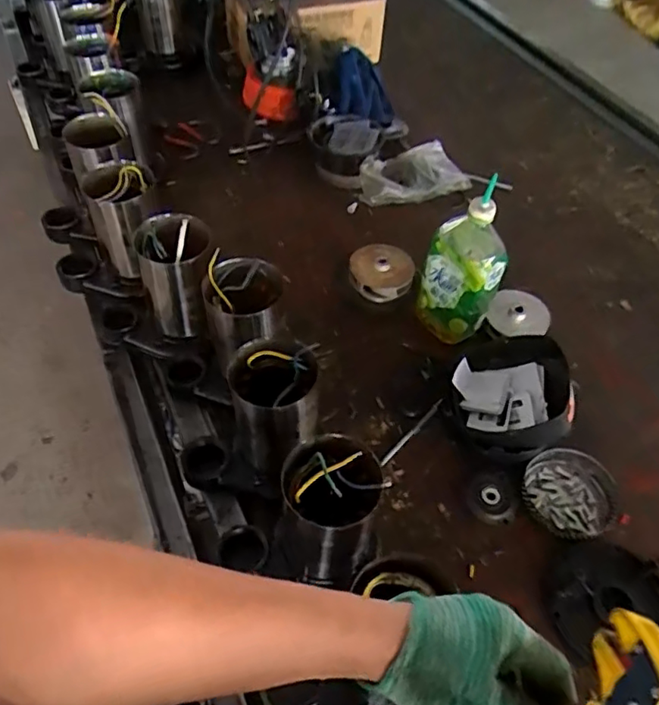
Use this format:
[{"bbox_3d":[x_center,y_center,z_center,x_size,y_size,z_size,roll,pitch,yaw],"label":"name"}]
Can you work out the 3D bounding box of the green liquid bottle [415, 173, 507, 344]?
[{"bbox_3d":[0.175,-0.106,0.779,0.102,0.220,0.066,14,52,10],"label":"green liquid bottle"}]

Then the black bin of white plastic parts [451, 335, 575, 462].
[{"bbox_3d":[0.219,0.058,0.724,0.136,0.100,0.152,15,53,9],"label":"black bin of white plastic parts"}]

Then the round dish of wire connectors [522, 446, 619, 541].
[{"bbox_3d":[0.285,0.164,0.692,0.104,0.019,0.103,1,51,-1],"label":"round dish of wire connectors"}]

